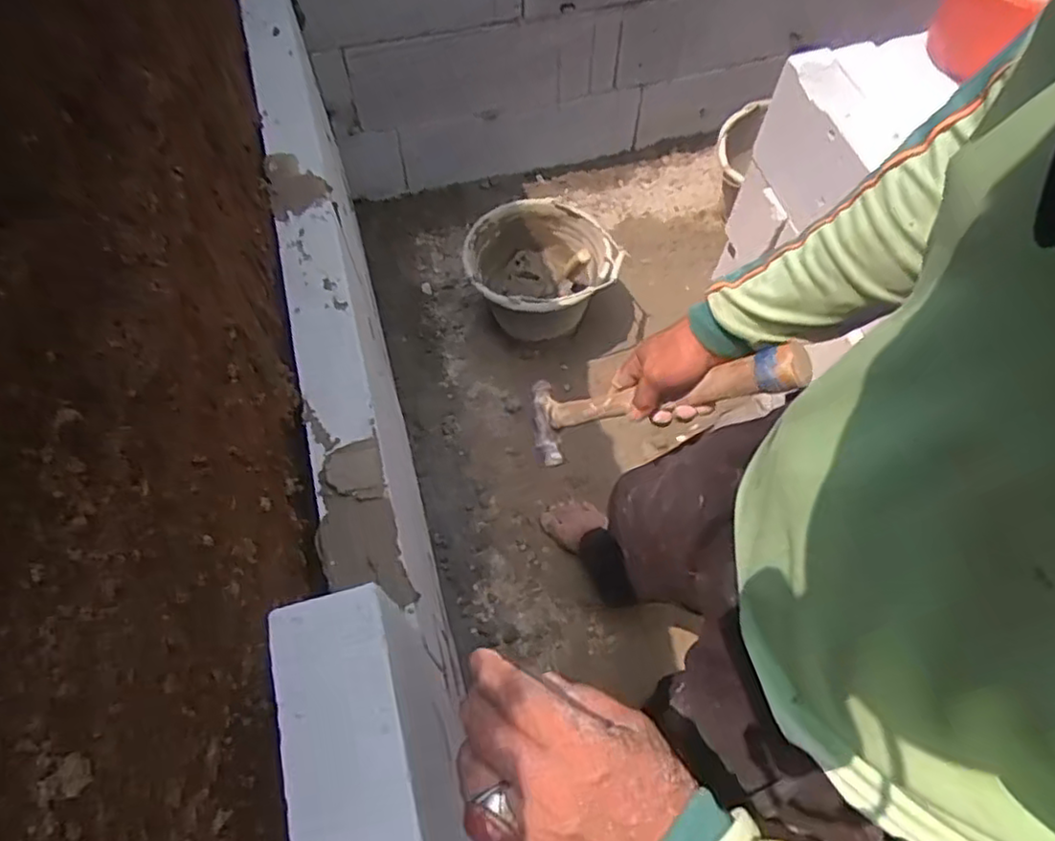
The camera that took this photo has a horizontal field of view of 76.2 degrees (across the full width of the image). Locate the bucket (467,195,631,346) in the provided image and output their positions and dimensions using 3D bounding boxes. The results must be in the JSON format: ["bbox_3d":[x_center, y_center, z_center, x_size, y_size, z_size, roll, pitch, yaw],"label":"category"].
[{"bbox_3d":[0.027,-0.327,1.496,0.309,0.265,0.287,0,62,1],"label":"bucket"}]

